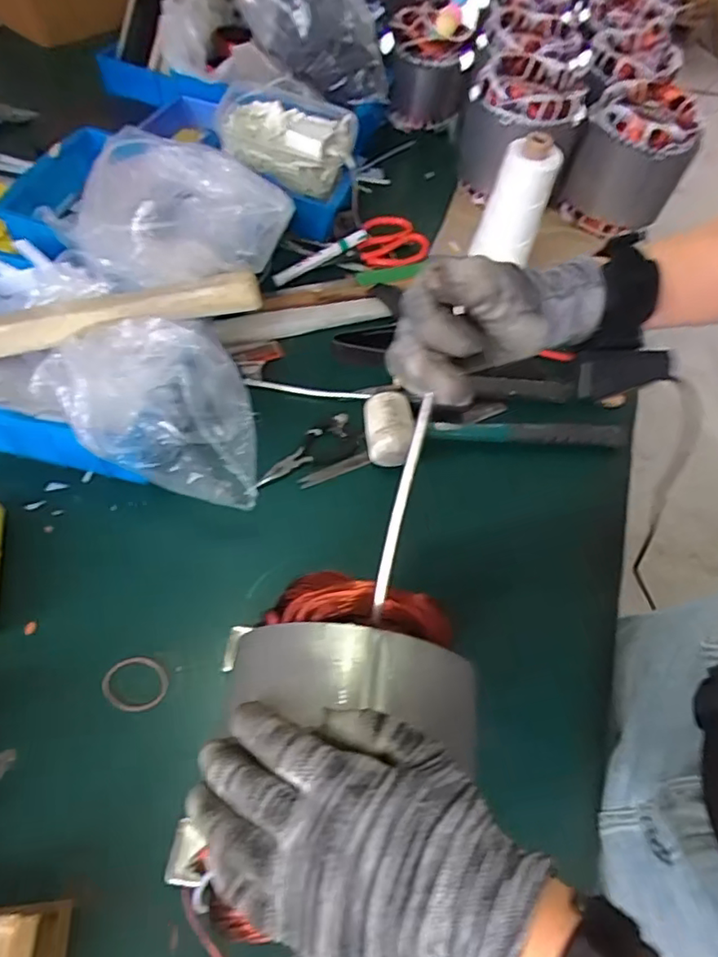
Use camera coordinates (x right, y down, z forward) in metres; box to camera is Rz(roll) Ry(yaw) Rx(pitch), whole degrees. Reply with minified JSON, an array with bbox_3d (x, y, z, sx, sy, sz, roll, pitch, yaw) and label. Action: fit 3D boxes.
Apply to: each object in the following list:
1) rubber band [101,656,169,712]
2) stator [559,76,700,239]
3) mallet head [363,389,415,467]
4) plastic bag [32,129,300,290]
[{"bbox_3d":[-0.184,0.169,0.483,0.051,0.007,0.043,2,56,-14],"label":"rubber band"},{"bbox_3d":[0.383,-0.450,0.835,0.141,0.148,0.134,26,58,11],"label":"stator"},{"bbox_3d":[0.031,-0.052,0.606,0.049,0.043,0.076,0,57,-6],"label":"mallet head"},{"bbox_3d":[-0.182,-0.282,0.595,0.230,0.090,0.182,-24,62,-20],"label":"plastic bag"}]

